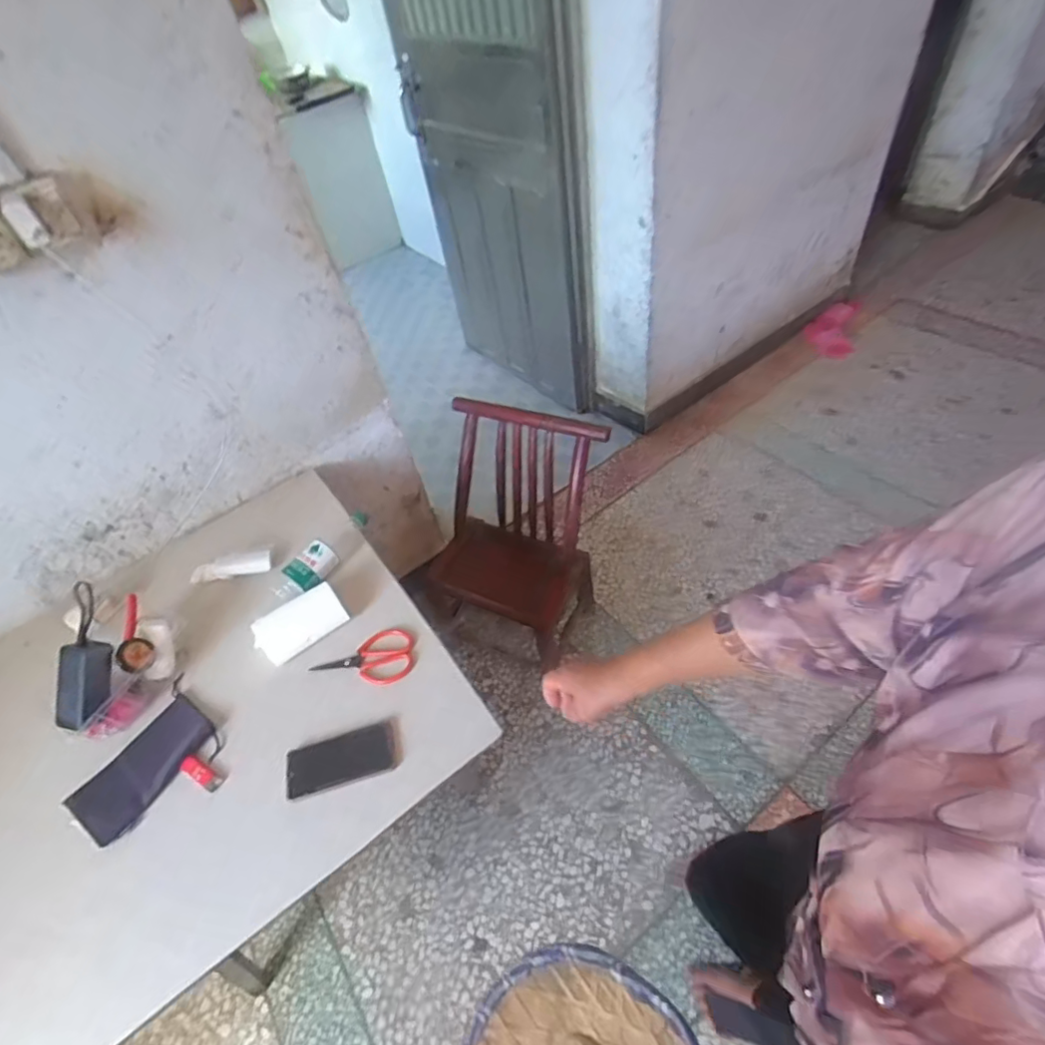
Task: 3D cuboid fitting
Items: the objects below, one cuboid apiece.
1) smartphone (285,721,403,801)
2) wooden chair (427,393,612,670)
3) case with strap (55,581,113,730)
[{"bbox_3d":[-0.276,0.362,0.846,0.164,0.010,0.072,-15,54,-7],"label":"smartphone"},{"bbox_3d":[-0.001,0.013,1.433,0.366,0.584,0.460,8,54,10],"label":"wooden chair"},{"bbox_3d":[-0.694,0.209,0.880,0.054,0.045,0.219,0,85,6],"label":"case with strap"}]

